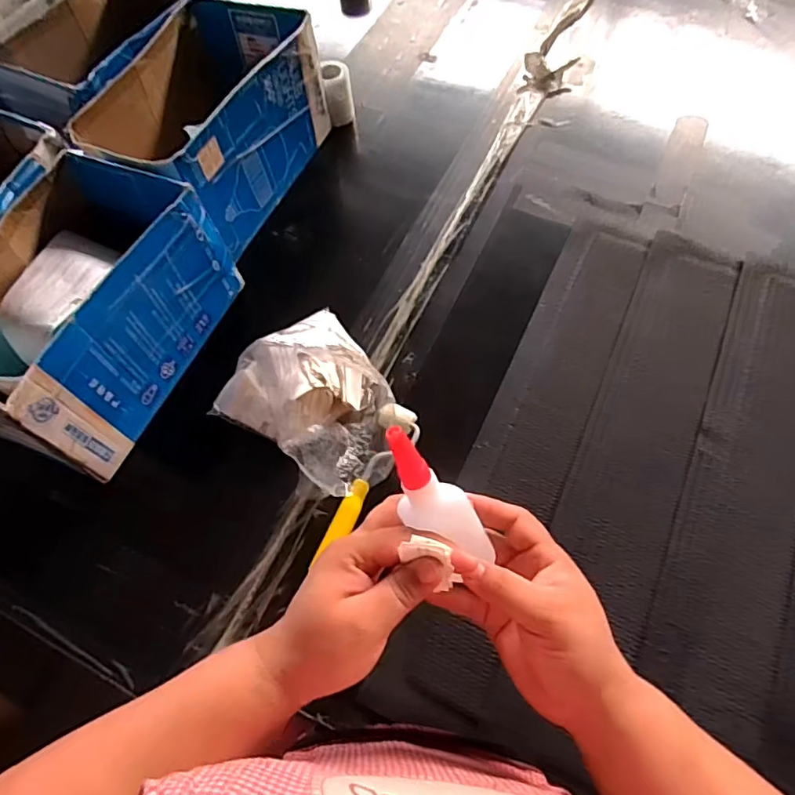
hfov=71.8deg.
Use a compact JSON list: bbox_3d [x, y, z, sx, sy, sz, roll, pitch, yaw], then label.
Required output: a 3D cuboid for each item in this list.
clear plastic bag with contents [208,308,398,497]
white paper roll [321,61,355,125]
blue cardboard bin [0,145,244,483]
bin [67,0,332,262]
[{"bbox_3d":[-0.072,-0.003,0.536,0.185,0.071,0.158,39,71,20],"label":"clear plastic bag with contents"},{"bbox_3d":[-0.080,-0.416,0.752,0.036,0.065,0.047,-10,63,-2],"label":"white paper roll"},{"bbox_3d":[-0.316,-0.090,0.557,0.174,0.142,0.273,21,66,13],"label":"blue cardboard bin"},{"bbox_3d":[-0.221,-0.330,0.671,0.180,0.145,0.290,18,66,12],"label":"bin"}]

